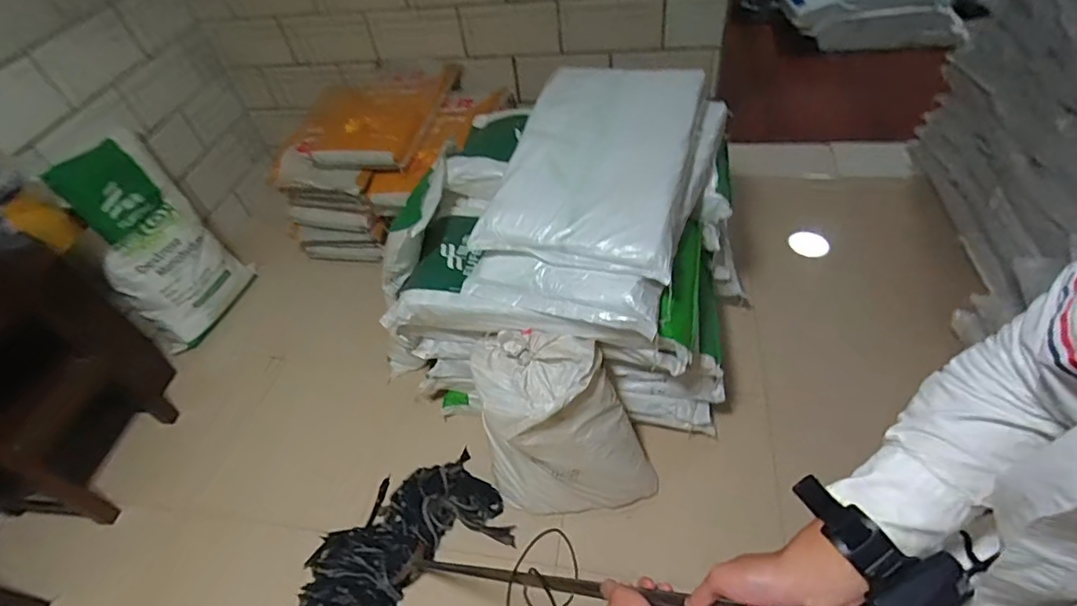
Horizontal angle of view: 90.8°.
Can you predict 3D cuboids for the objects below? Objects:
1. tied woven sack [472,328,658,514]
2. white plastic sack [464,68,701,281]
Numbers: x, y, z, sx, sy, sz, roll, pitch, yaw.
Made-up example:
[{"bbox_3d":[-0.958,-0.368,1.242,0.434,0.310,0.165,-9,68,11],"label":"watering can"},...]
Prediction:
[{"bbox_3d":[0.082,0.306,1.416,0.469,0.461,0.285,-1,47,6],"label":"tied woven sack"},{"bbox_3d":[0.165,-0.389,1.391,0.541,0.112,0.653,11,74,10],"label":"white plastic sack"}]

